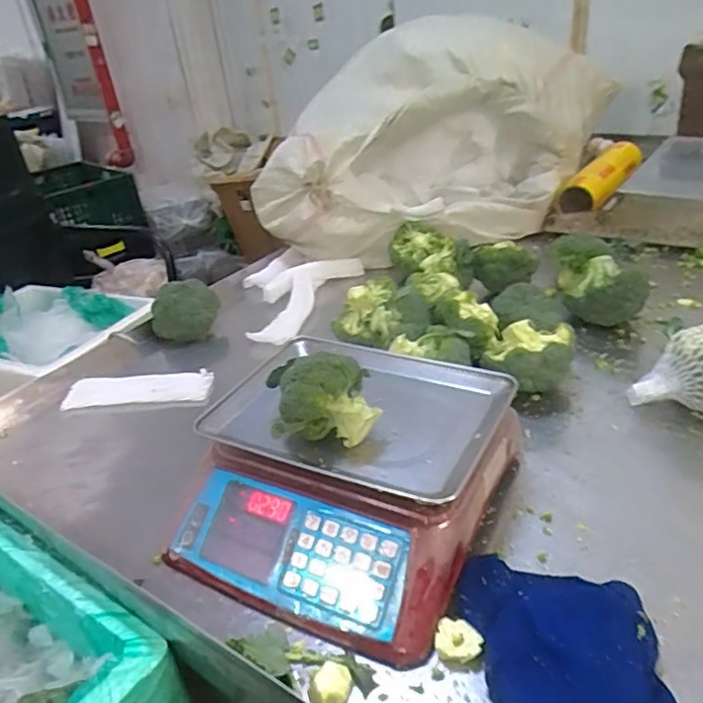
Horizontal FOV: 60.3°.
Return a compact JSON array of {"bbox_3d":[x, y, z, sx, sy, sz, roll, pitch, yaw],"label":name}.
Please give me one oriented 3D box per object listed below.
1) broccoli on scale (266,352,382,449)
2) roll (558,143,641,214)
[{"bbox_3d":[-0.035,0.045,0.679,0.116,0.084,0.111,-8,30,-1],"label":"broccoli on scale"},{"bbox_3d":[0.625,-0.428,1.449,0.084,0.067,0.446,15,37,33],"label":"roll"}]

